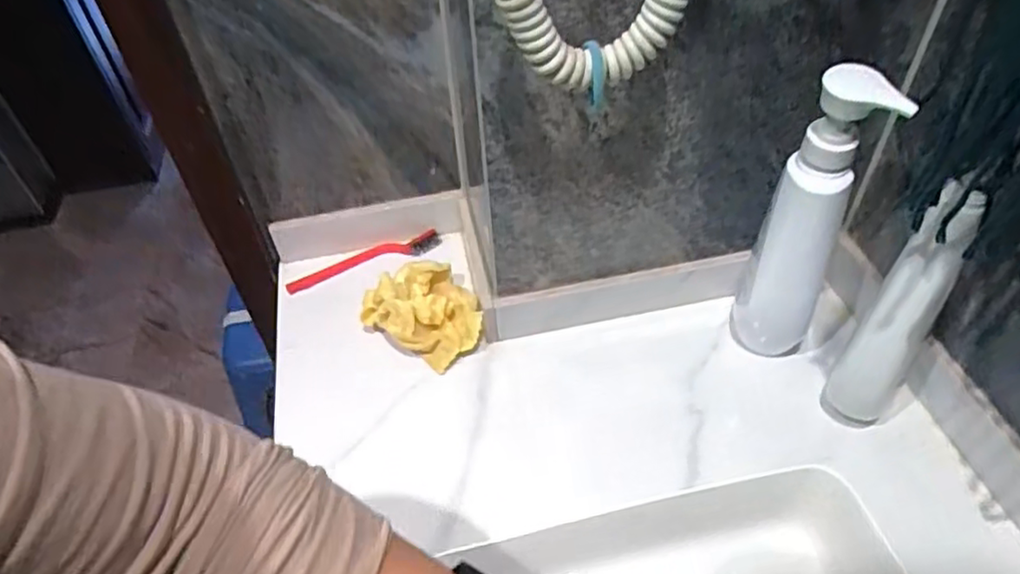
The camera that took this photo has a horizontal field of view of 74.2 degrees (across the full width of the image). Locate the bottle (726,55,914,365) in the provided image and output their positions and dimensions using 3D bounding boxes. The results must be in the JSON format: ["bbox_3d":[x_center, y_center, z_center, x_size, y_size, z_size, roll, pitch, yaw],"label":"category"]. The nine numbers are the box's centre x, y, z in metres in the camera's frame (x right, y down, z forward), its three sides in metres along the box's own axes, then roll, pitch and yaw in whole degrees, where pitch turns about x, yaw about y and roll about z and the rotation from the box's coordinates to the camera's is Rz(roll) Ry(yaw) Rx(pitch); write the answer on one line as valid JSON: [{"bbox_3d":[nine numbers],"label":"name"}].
[{"bbox_3d":[0.229,-0.047,0.527,0.072,0.259,0.056,14,49,17],"label":"bottle"}]

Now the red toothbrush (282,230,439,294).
[{"bbox_3d":[-0.153,-0.026,0.715,0.164,0.020,0.025,-17,47,-11],"label":"red toothbrush"}]

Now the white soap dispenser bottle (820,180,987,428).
[{"bbox_3d":[0.283,0.022,0.493,0.053,0.216,0.069,33,57,31],"label":"white soap dispenser bottle"}]

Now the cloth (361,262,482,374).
[{"bbox_3d":[-0.077,0.020,0.635,0.105,0.052,0.093,30,55,29],"label":"cloth"}]

